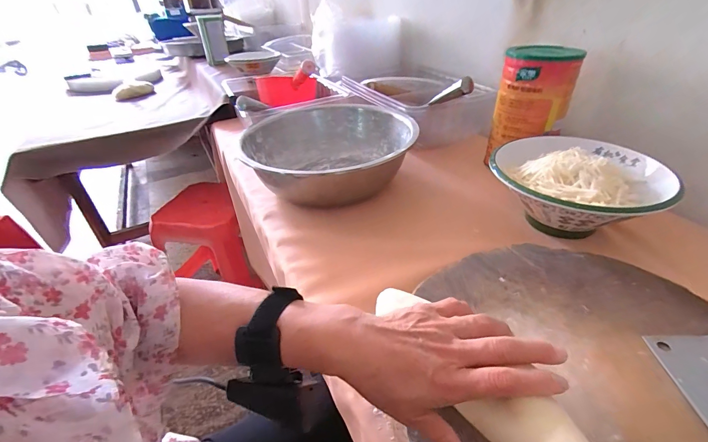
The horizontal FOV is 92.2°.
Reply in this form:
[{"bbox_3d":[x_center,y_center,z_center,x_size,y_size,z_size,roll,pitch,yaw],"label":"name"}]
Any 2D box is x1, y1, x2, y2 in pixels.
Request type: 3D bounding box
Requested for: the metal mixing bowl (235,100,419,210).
[{"bbox_3d":[-0.048,-0.133,0.679,0.308,0.104,0.318,-2,35,2],"label":"metal mixing bowl"}]

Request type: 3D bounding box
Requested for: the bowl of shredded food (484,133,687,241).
[{"bbox_3d":[0.326,-0.048,0.523,0.214,0.107,0.225,-2,35,2],"label":"bowl of shredded food"}]

